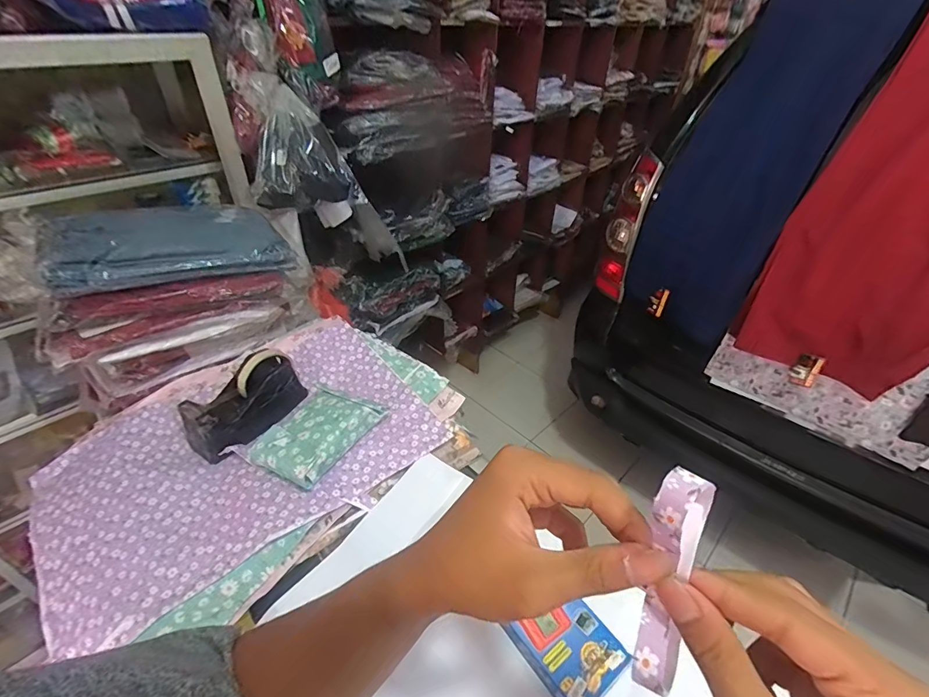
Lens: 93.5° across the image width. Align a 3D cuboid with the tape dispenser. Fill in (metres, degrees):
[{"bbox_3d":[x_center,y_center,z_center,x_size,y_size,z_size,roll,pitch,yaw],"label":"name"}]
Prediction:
[{"bbox_3d":[-0.302,0.072,0.603,0.054,0.096,0.152,28,45,28],"label":"tape dispenser"}]

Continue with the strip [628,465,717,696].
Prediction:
[{"bbox_3d":[0.090,0.102,0.194,0.027,0.099,0.023,8,9,7],"label":"strip"}]

